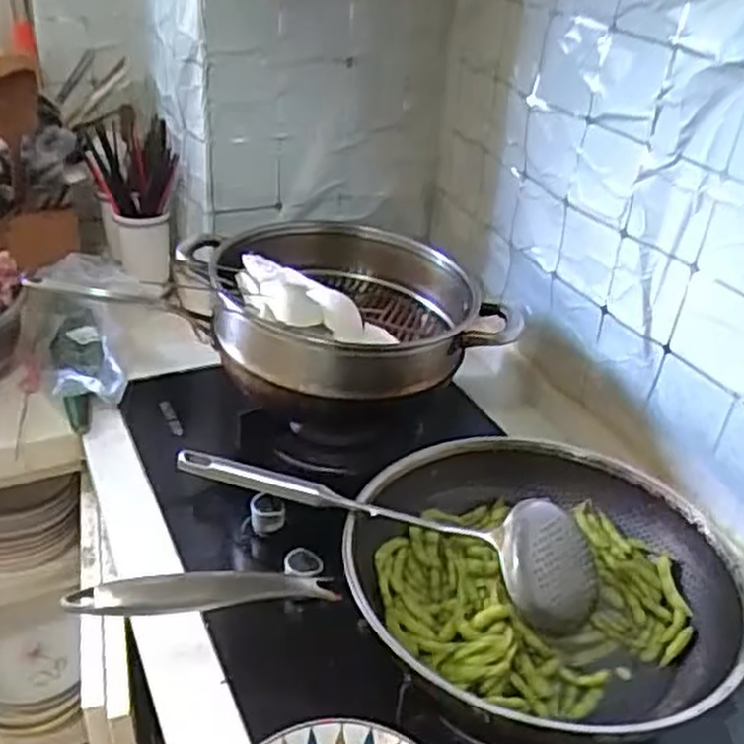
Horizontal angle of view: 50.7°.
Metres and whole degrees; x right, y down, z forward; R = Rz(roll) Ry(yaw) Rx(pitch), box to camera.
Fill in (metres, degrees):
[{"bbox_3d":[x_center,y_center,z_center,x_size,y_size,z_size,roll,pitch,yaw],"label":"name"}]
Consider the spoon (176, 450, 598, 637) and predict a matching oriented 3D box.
[{"bbox_3d":[0.021,0.129,0.715,0.371,0.088,0.098,13,32,12],"label":"spoon"}]

